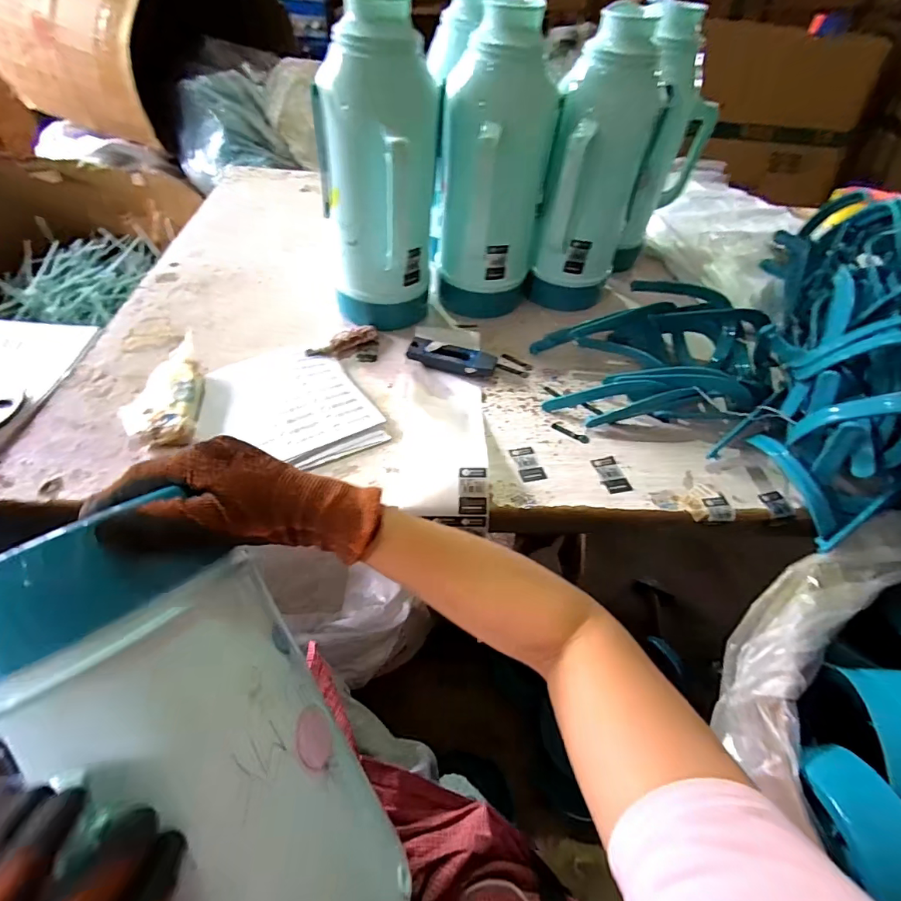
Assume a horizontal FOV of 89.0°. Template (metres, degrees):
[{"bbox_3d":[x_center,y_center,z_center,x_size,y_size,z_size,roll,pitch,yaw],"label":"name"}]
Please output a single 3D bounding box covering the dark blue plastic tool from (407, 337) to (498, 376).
[{"bbox_3d":[0.001,-0.138,0.687,0.129,0.025,0.041,18,50,9],"label":"dark blue plastic tool"}]

